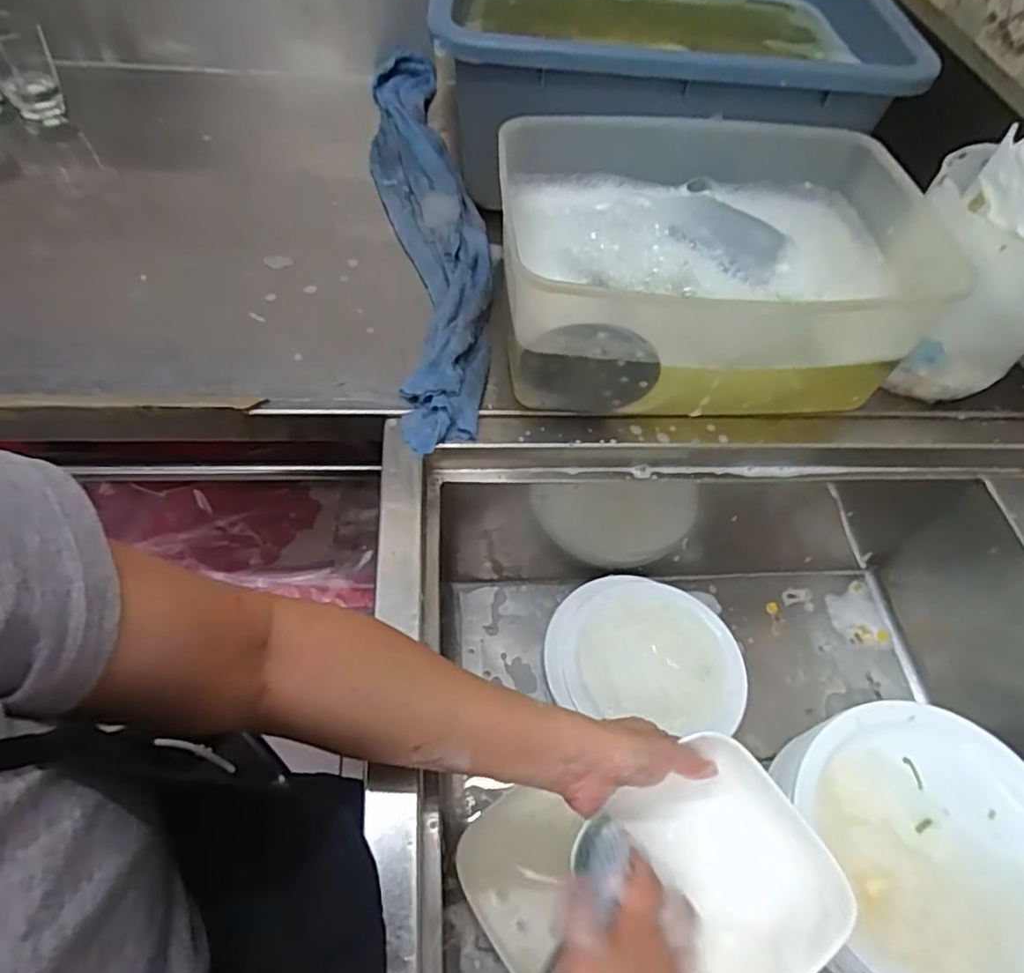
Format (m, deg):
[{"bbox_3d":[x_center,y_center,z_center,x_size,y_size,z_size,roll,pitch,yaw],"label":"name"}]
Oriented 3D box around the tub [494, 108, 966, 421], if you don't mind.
[{"bbox_3d":[0.177,-0.202,0.586,0.358,0.140,0.264,-2,56,-6],"label":"tub"}]

